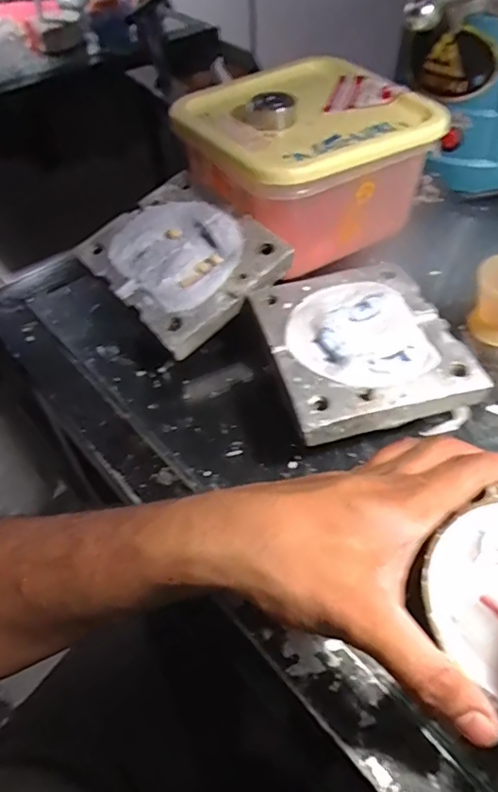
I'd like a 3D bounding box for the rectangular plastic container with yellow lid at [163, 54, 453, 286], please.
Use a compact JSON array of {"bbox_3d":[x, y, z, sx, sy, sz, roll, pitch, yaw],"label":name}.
[{"bbox_3d":[0.034,-0.187,0.445,0.150,0.103,0.159,-27,54,-18],"label":"rectangular plastic container with yellow lid"}]

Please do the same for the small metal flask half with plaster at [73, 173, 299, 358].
[{"bbox_3d":[-0.049,-0.104,0.395,0.110,0.022,0.125,-41,67,-11],"label":"small metal flask half with plaster"}]

